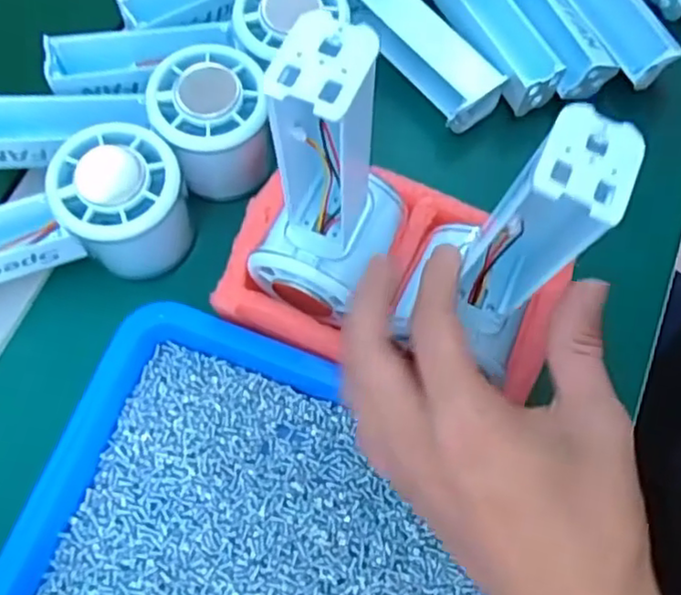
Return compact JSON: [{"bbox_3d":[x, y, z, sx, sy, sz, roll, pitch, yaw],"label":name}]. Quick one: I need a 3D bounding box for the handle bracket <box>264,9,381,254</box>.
[{"bbox_3d":[-0.006,-0.047,0.235,0.030,0.112,0.036,11,71,2],"label":"handle bracket"}]

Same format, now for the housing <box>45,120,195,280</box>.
[{"bbox_3d":[-0.100,-0.043,0.310,0.054,0.058,0.056,1,71,-2],"label":"housing"}]

